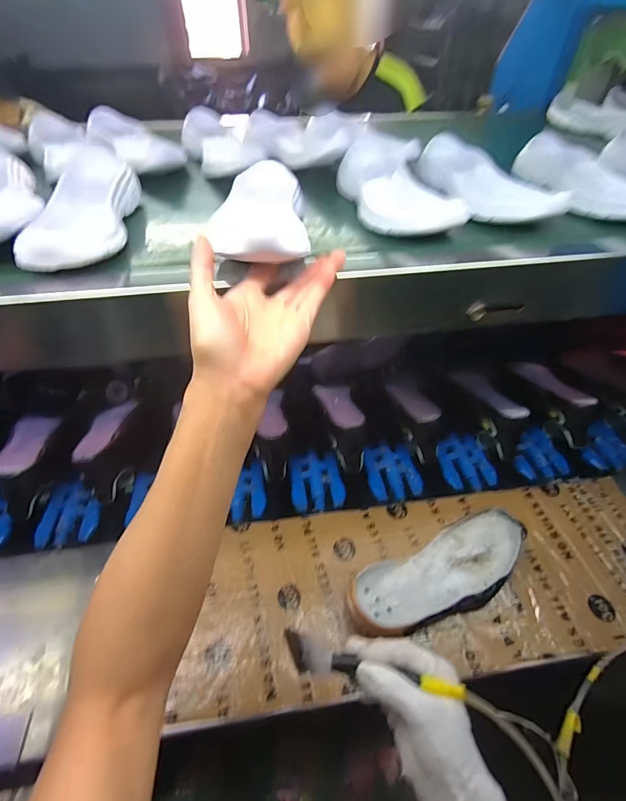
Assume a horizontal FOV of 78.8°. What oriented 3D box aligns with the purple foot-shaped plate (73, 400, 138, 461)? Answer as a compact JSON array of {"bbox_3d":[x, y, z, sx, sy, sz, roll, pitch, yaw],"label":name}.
[{"bbox_3d":[-0.374,0.050,0.688,0.057,0.009,0.202,-5,25,-5],"label":"purple foot-shaped plate"}]

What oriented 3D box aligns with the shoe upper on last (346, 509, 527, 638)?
[{"bbox_3d":[0.168,0.239,0.513,0.258,0.067,0.098,-20,49,-16],"label":"shoe upper on last"}]

